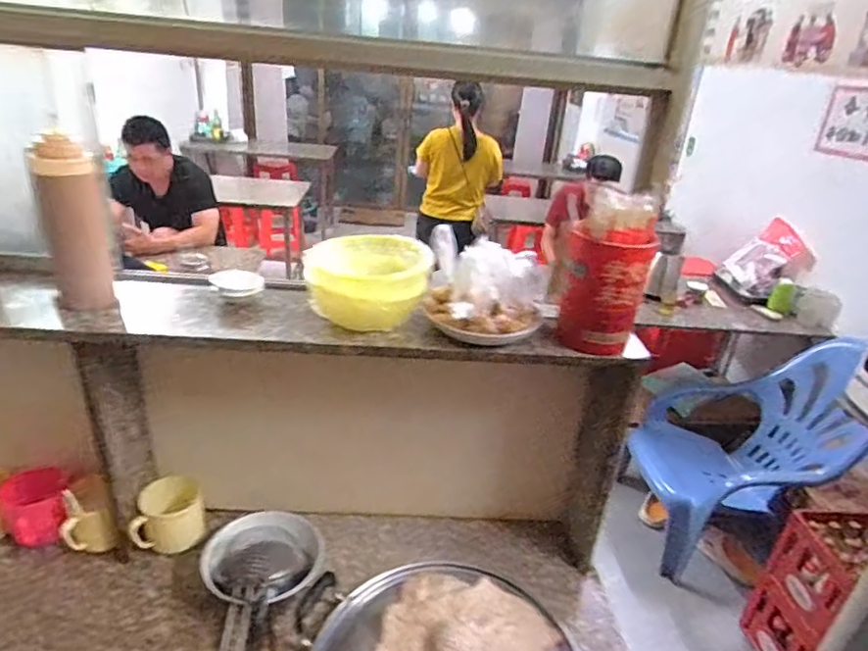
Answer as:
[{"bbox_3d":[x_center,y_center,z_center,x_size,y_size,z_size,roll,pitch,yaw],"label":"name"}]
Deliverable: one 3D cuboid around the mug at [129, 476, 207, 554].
[{"bbox_3d":[-0.462,0.326,1.008,0.108,0.091,0.110,-5,29,-20],"label":"mug"}]

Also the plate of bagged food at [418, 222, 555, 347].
[{"bbox_3d":[0.084,-0.056,0.812,0.182,0.118,0.178,4,27,-2],"label":"plate of bagged food"}]

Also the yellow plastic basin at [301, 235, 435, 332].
[{"bbox_3d":[-0.096,-0.065,0.836,0.176,0.089,0.159,7,27,3],"label":"yellow plastic basin"}]

